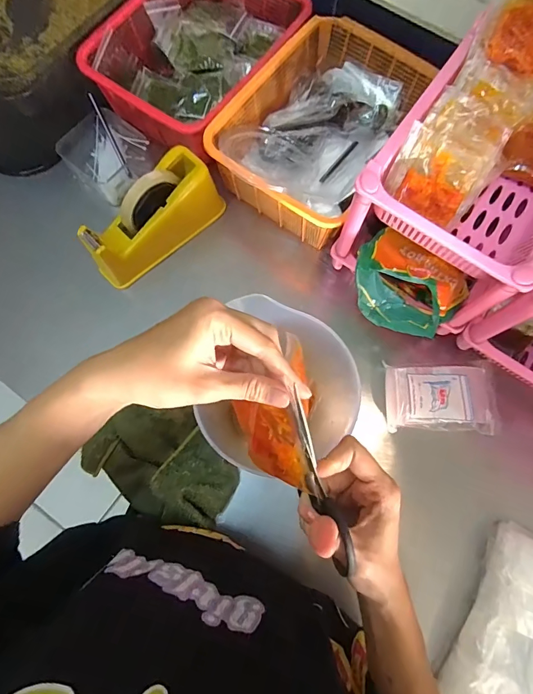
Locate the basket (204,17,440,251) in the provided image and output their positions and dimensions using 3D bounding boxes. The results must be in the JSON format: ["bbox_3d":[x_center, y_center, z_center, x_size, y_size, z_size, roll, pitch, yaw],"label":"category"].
[{"bbox_3d":[0.073,-0.319,0.567,0.197,0.089,0.303,33,77,7],"label":"basket"}]

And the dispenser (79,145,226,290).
[{"bbox_3d":[-0.156,-0.174,0.534,0.062,0.107,0.190,43,79,10],"label":"dispenser"}]

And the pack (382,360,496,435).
[{"bbox_3d":[0.231,0.066,0.510,0.143,0.027,0.085,1,75,0],"label":"pack"}]

